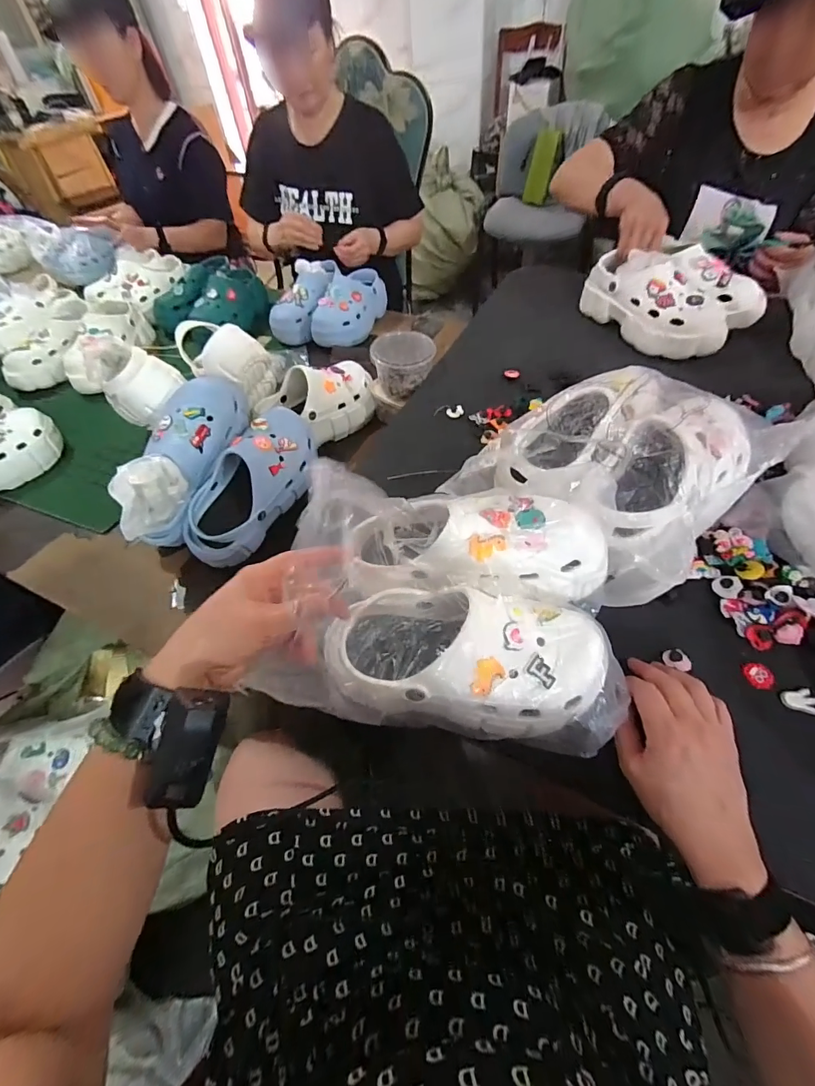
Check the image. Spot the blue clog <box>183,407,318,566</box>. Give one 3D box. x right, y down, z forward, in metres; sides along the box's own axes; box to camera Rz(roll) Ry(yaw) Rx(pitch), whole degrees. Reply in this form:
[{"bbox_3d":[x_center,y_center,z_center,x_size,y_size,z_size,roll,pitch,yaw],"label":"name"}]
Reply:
[{"bbox_3d":[-0.228,-0.092,0.635,0.093,0.089,0.264,24,74,21],"label":"blue clog"}]

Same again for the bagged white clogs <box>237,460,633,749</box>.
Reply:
[{"bbox_3d":[0.039,0.048,0.386,0.280,0.114,0.203,3,54,8],"label":"bagged white clogs"}]

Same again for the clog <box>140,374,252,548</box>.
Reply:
[{"bbox_3d":[-0.314,-0.118,0.621,0.091,0.096,0.262,18,86,17],"label":"clog"}]

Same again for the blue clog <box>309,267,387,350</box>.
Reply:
[{"bbox_3d":[-0.135,-0.575,1.053,0.107,0.095,0.226,22,58,20],"label":"blue clog"}]

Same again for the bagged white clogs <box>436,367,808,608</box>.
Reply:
[{"bbox_3d":[0.253,-0.111,0.500,0.337,0.106,0.256,-38,59,-21],"label":"bagged white clogs"}]

